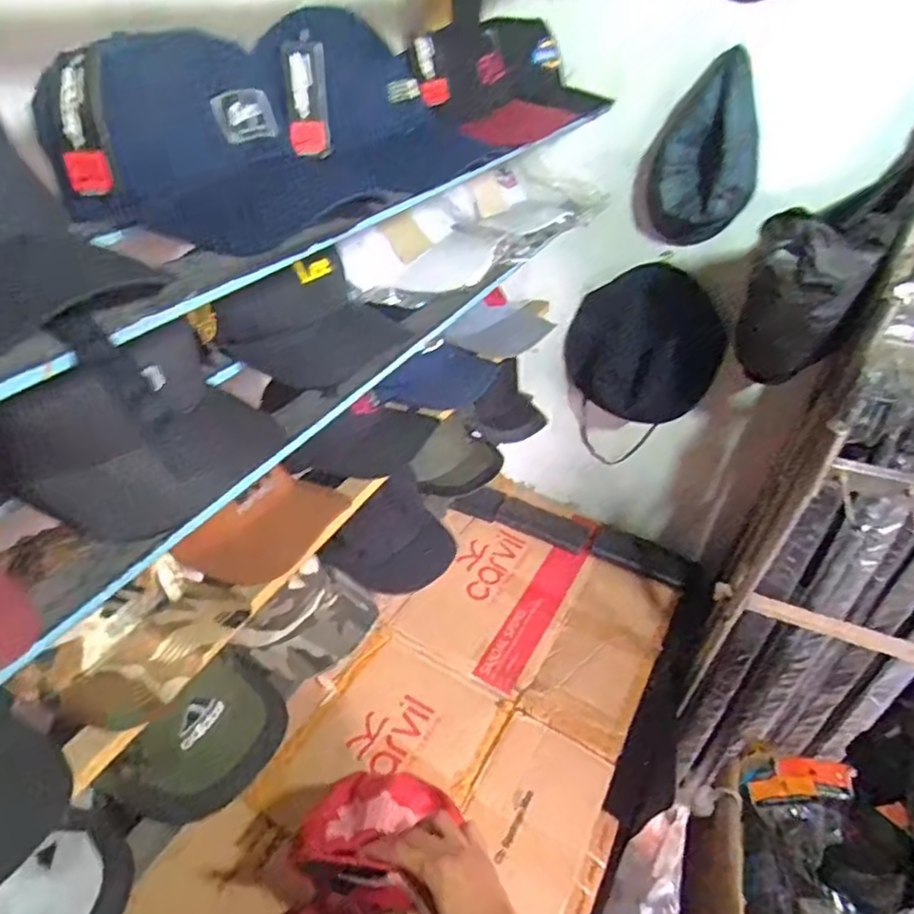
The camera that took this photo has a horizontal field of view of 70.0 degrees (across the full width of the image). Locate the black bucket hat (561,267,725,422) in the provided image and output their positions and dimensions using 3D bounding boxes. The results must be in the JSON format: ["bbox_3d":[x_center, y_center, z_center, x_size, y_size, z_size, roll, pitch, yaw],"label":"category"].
[{"bbox_3d":[0.334,-0.199,1.171,0.066,0.288,0.274,-24,47,-33],"label":"black bucket hat"}]

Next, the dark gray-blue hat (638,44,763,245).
[{"bbox_3d":[0.370,-0.453,0.976,0.128,0.251,0.142,-19,44,-28],"label":"dark gray-blue hat"}]

